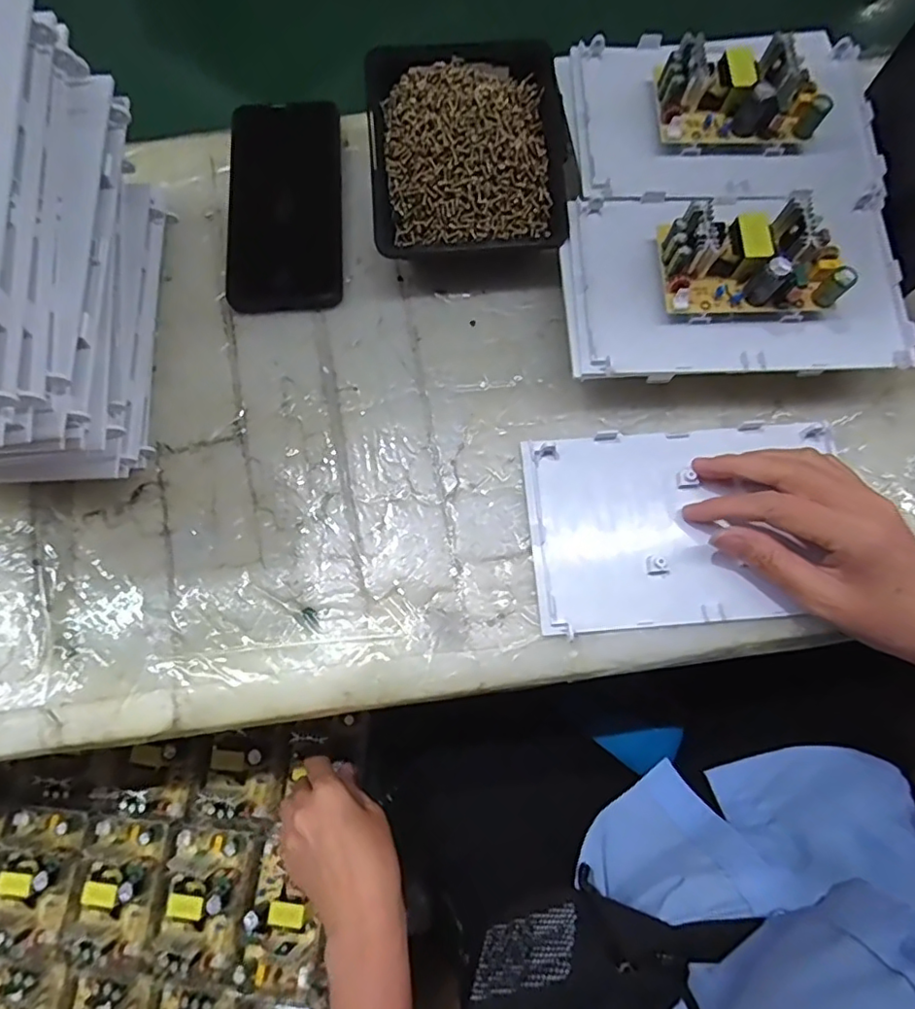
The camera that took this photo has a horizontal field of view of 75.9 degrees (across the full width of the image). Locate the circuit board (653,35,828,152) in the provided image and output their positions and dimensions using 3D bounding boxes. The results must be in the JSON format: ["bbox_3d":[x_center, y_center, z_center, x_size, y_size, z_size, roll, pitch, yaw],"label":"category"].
[{"bbox_3d":[0.178,-0.261,0.372,0.100,0.035,0.057,3,73,1],"label":"circuit board"}]

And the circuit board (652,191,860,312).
[{"bbox_3d":[0.169,-0.143,0.337,0.094,0.034,0.054,-1,73,-1],"label":"circuit board"}]

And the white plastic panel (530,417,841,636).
[{"bbox_3d":[0.137,0.009,0.358,0.183,0.013,0.122,-5,71,-1],"label":"white plastic panel"}]

